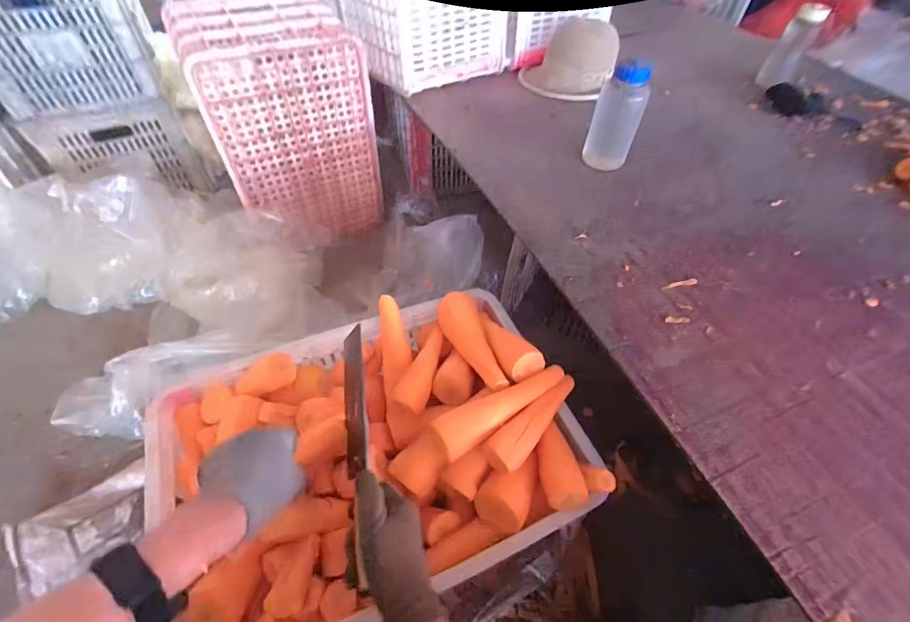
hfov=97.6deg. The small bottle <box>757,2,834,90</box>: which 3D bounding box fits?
[{"bbox_3d":[0.818,-0.641,0.971,0.058,0.169,0.068,22,54,15],"label":"small bottle"}]

